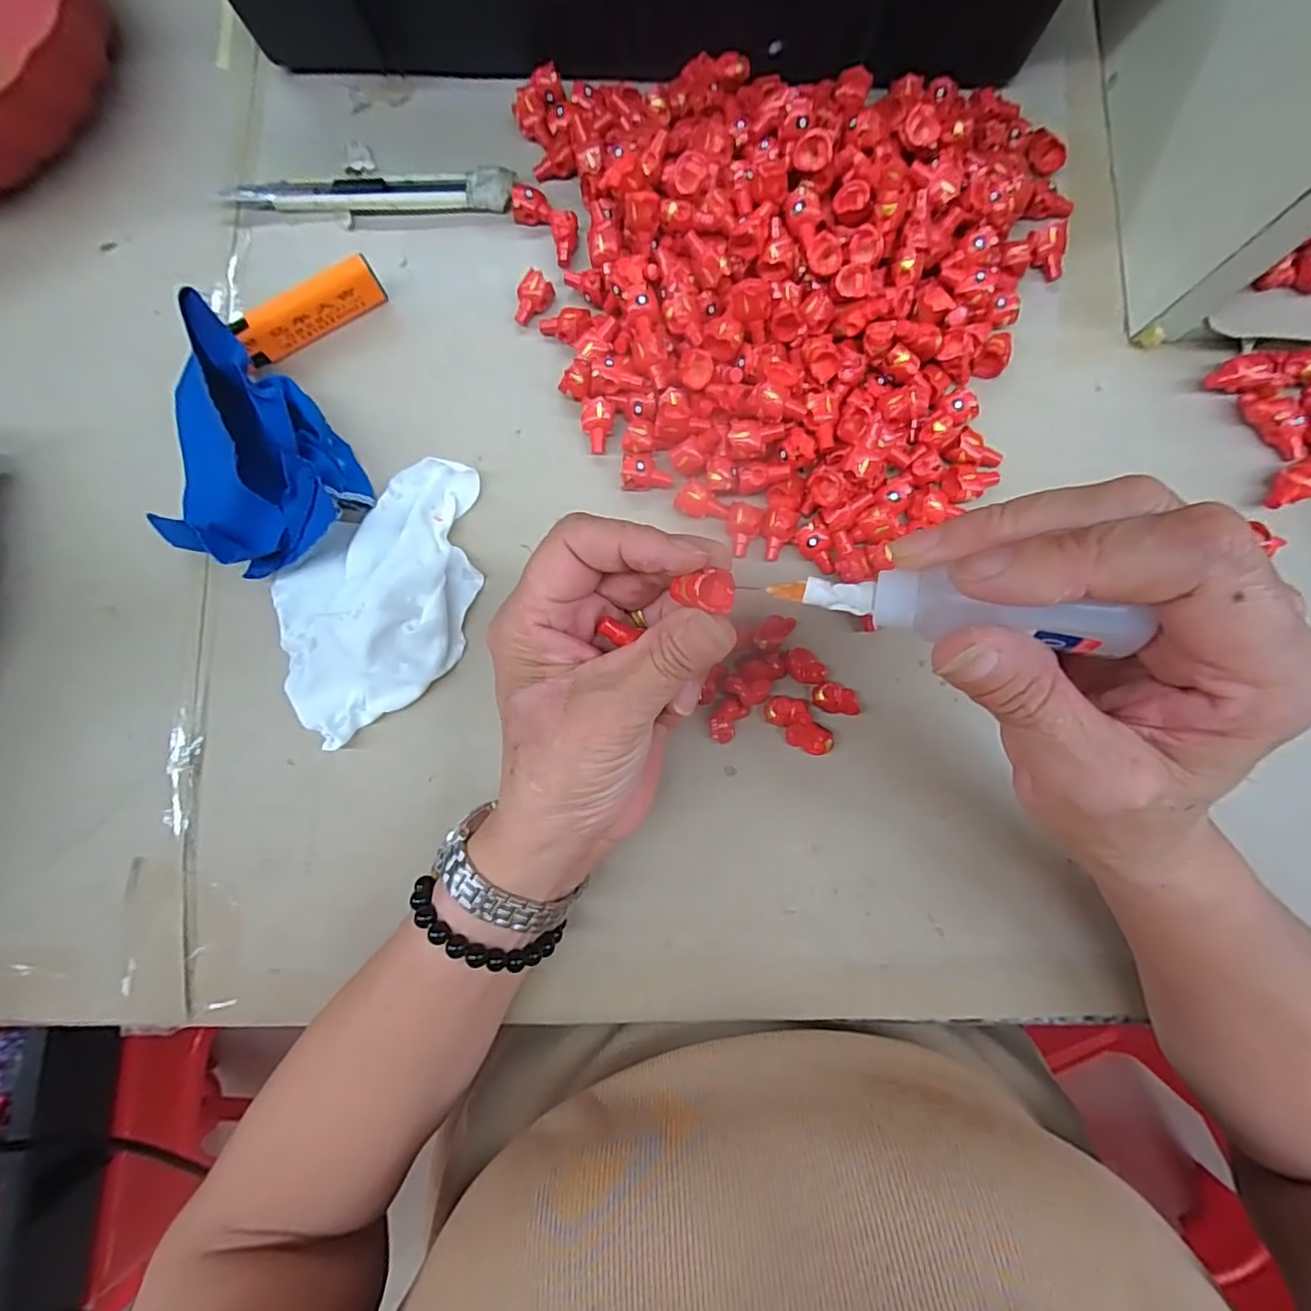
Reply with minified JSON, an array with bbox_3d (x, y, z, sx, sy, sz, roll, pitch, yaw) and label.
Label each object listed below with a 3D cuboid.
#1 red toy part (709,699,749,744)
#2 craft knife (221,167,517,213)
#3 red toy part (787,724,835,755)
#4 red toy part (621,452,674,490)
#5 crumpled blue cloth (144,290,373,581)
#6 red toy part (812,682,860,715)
[{"bbox_3d":[0.033,0.030,0.276,0.013,0.014,0.020,33,86,5],"label":"red toy part"},{"bbox_3d":[-0.151,-0.248,0.317,0.151,0.012,0.019,-1,83,2],"label":"craft knife"},{"bbox_3d":[0.071,0.038,0.272,0.021,0.009,0.013,24,85,5],"label":"red toy part"},{"bbox_3d":[-0.004,-0.090,0.291,0.024,0.013,0.018,-4,83,2],"label":"red toy part"},{"bbox_3d":[-0.199,-0.092,0.278,0.094,0.051,0.114,-28,83,-1],"label":"crumpled blue cloth"},{"bbox_3d":[0.084,0.020,0.272,0.022,0.007,0.013,19,84,4],"label":"red toy part"}]

